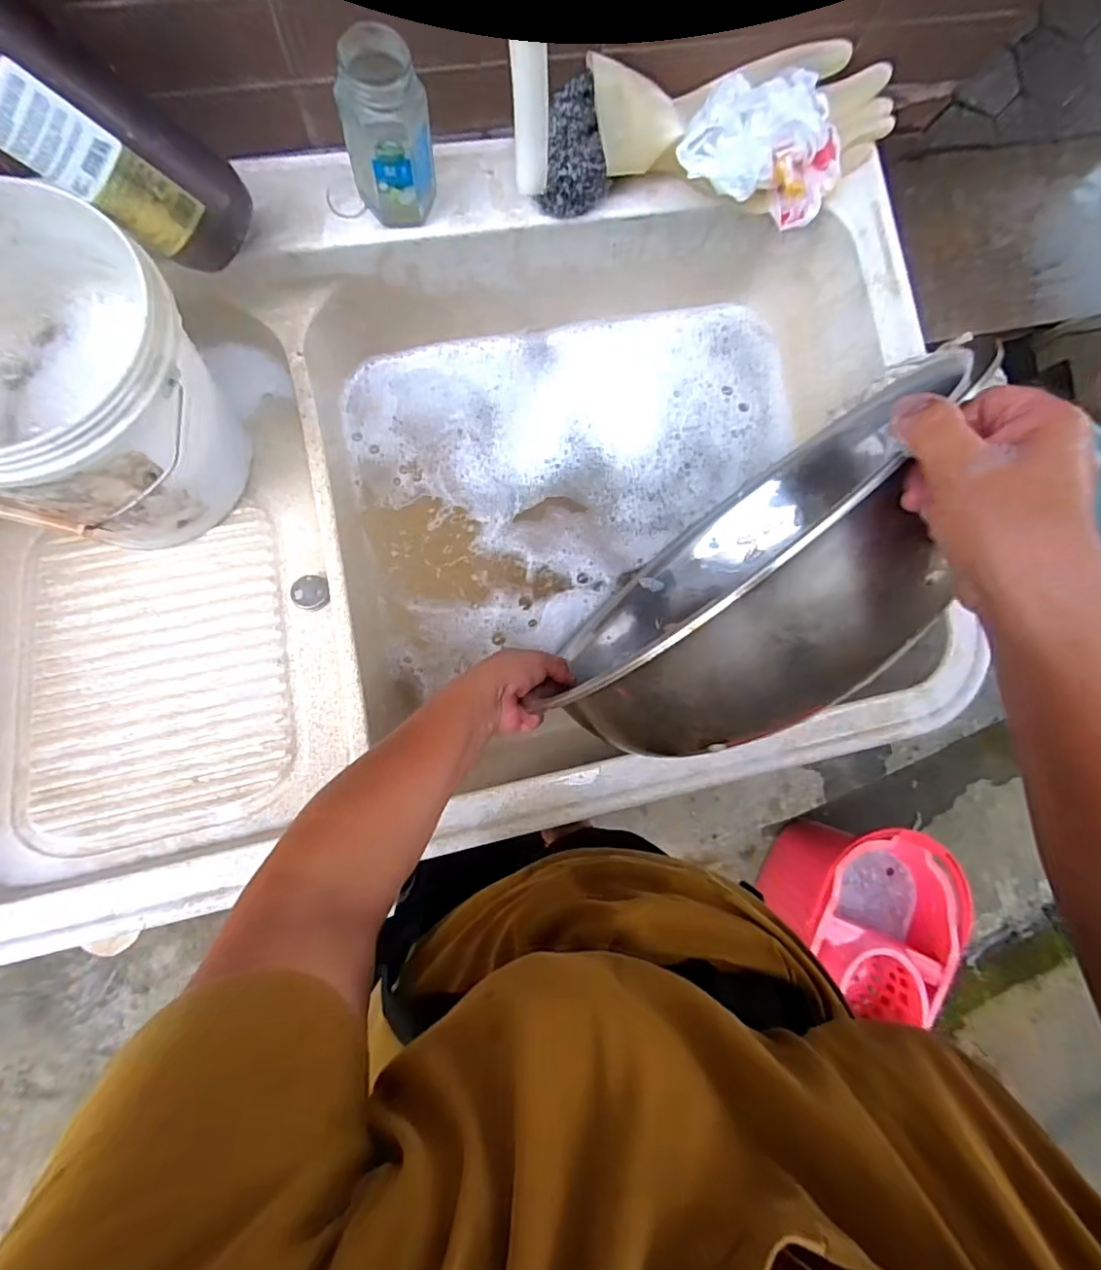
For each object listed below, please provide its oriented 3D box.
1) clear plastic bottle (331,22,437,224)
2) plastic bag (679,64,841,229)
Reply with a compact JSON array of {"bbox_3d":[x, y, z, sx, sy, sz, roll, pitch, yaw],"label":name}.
[{"bbox_3d":[-0.121,-0.372,0.434,0.054,0.116,0.051,0,89,-7],"label":"clear plastic bottle"},{"bbox_3d":[0.180,-0.422,0.500,0.155,0.073,0.101,-3,89,-7],"label":"plastic bag"}]

